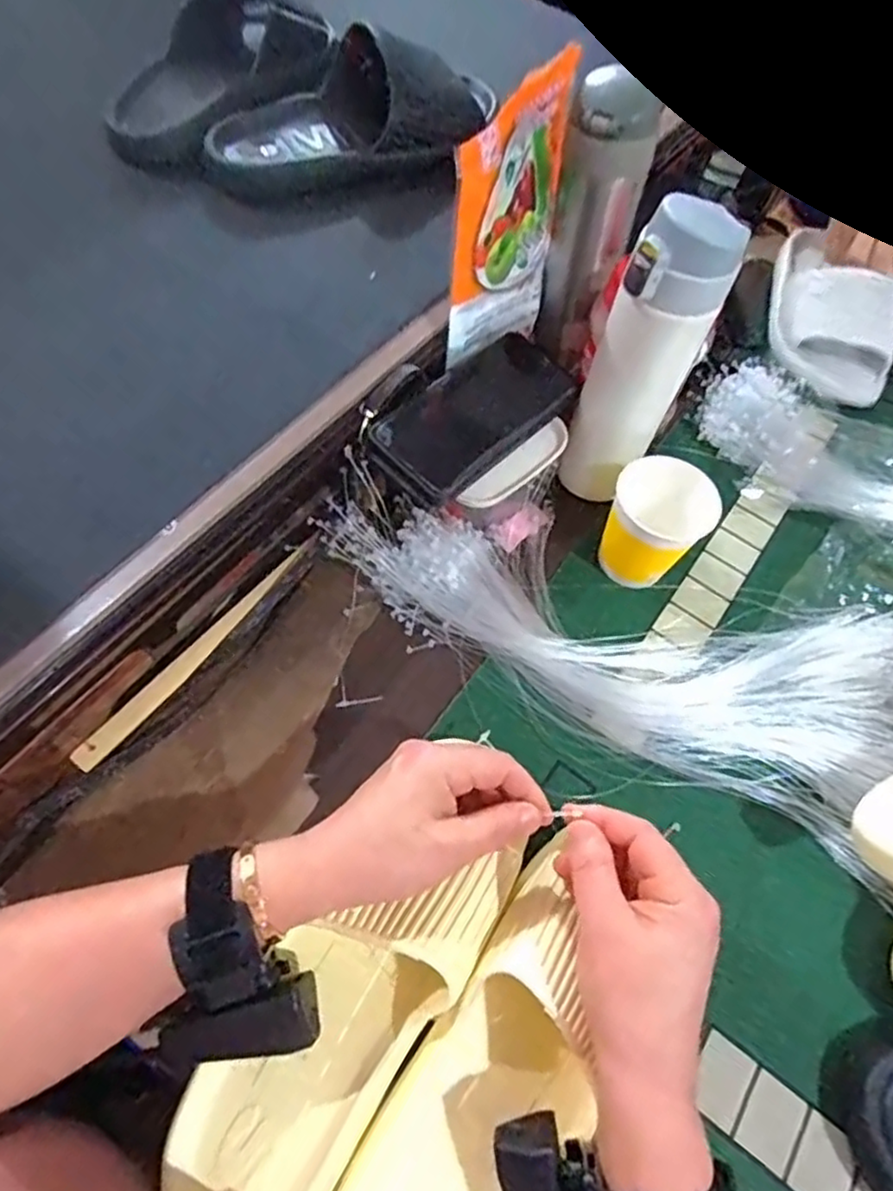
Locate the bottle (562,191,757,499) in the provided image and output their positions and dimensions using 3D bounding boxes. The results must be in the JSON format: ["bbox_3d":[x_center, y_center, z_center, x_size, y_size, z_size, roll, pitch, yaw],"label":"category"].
[{"bbox_3d":[0.130,-0.152,0.468,0.065,0.216,0.068,28,64,10],"label":"bottle"}]

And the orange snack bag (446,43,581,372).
[{"bbox_3d":[0.054,-0.279,0.498,0.024,0.168,0.173,25,62,20],"label":"orange snack bag"}]

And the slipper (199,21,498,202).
[{"bbox_3d":[-0.082,-0.407,0.562,0.249,0.059,0.127,-16,65,-14],"label":"slipper"}]

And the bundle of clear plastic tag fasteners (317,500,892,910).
[{"bbox_3d":[0.139,0.005,0.491,0.433,0.031,0.192,29,65,11],"label":"bundle of clear plastic tag fasteners"}]

